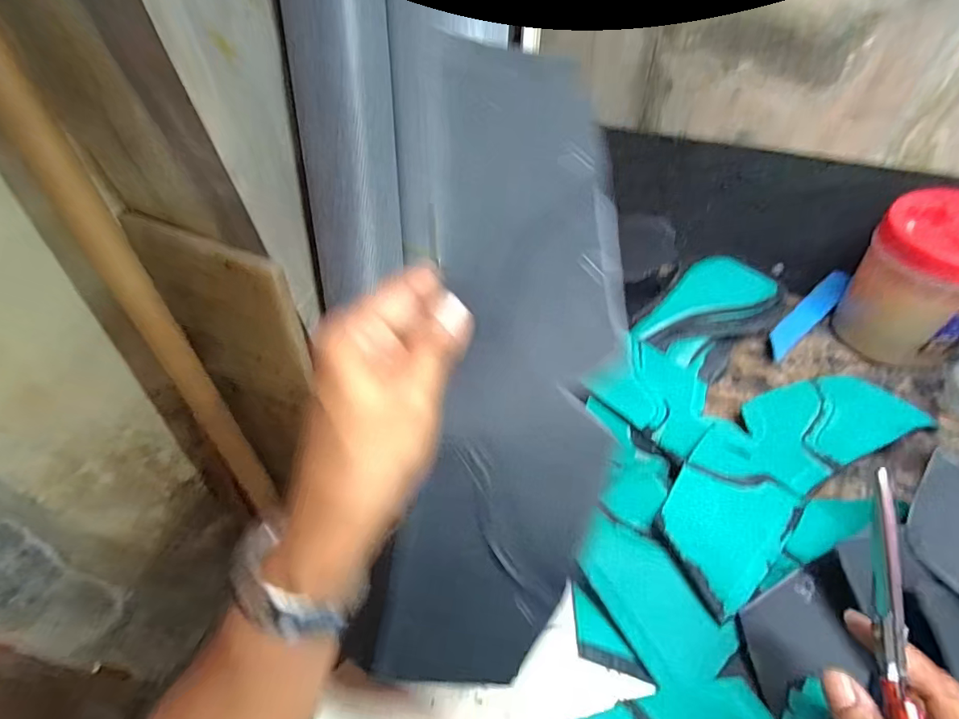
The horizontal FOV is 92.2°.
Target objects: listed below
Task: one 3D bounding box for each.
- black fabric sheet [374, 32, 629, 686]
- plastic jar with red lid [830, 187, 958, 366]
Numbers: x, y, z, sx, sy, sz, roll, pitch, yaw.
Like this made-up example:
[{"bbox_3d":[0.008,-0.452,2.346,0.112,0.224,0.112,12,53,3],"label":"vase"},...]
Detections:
[{"bbox_3d":[0.015,0.013,0.222,0.094,0.038,0.308,6,90,12],"label":"black fabric sheet"},{"bbox_3d":[0.453,-0.076,0.464,0.113,0.134,0.113,-4,48,4],"label":"plastic jar with red lid"}]

